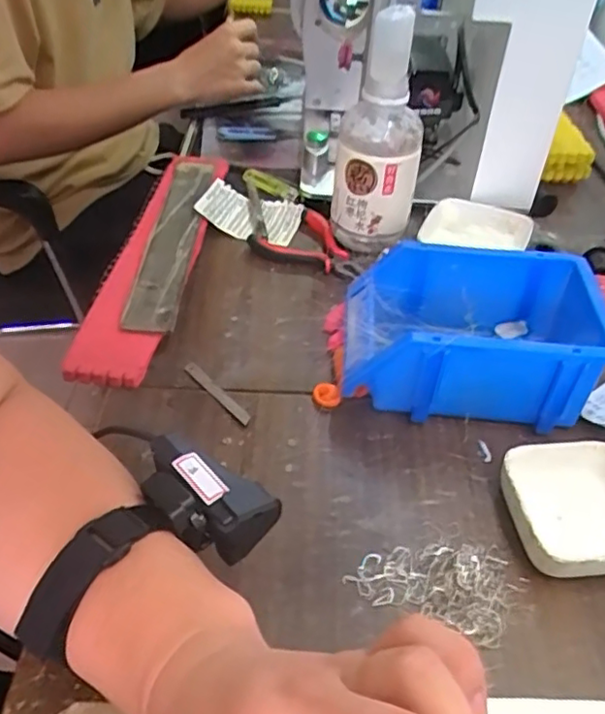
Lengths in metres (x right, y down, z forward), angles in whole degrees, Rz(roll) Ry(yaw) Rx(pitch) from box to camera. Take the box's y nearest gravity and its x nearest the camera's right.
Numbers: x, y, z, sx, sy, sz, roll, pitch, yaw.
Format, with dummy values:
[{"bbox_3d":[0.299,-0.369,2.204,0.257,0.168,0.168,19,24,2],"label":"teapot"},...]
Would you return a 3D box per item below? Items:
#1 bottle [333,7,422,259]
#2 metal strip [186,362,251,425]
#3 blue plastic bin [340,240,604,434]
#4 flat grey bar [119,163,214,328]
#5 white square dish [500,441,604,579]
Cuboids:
[{"bbox_3d":[0.069,-0.193,0.568,0.075,0.198,0.065,8,43,5],"label":"bottle"},{"bbox_3d":[-0.065,0.026,0.471,0.008,0.004,0.077,-29,52,-30],"label":"metal strip"},{"bbox_3d":[0.120,-0.017,0.478,0.173,0.087,0.129,4,43,1],"label":"blue plastic bin"},{"bbox_3d":[-0.123,-0.117,0.606,0.043,0.011,0.273,3,44,0],"label":"flat grey bar"},{"bbox_3d":[0.170,0.096,0.397,0.083,0.031,0.087,-6,43,-9],"label":"white square dish"}]

